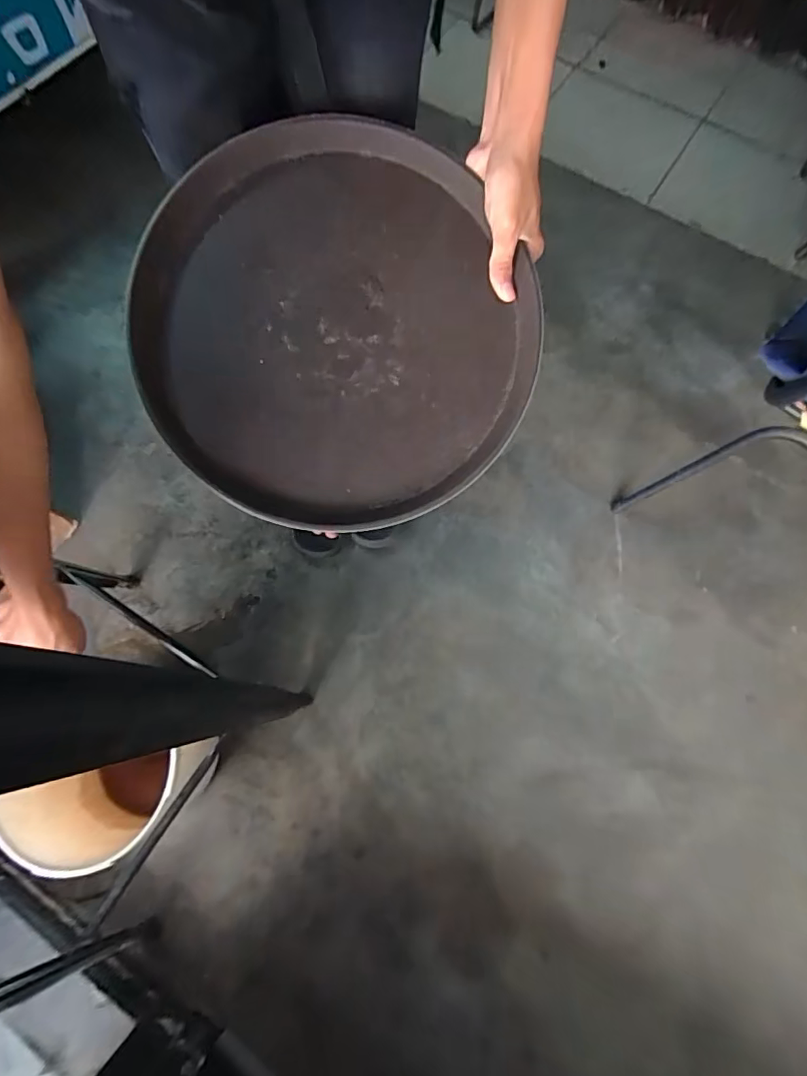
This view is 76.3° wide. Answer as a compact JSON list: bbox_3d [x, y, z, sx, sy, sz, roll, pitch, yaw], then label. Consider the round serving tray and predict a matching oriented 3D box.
[{"bbox_3d":[-0.055,-0.176,0.430,0.323,0.017,0.321,0,92,-3],"label":"round serving tray"}]

